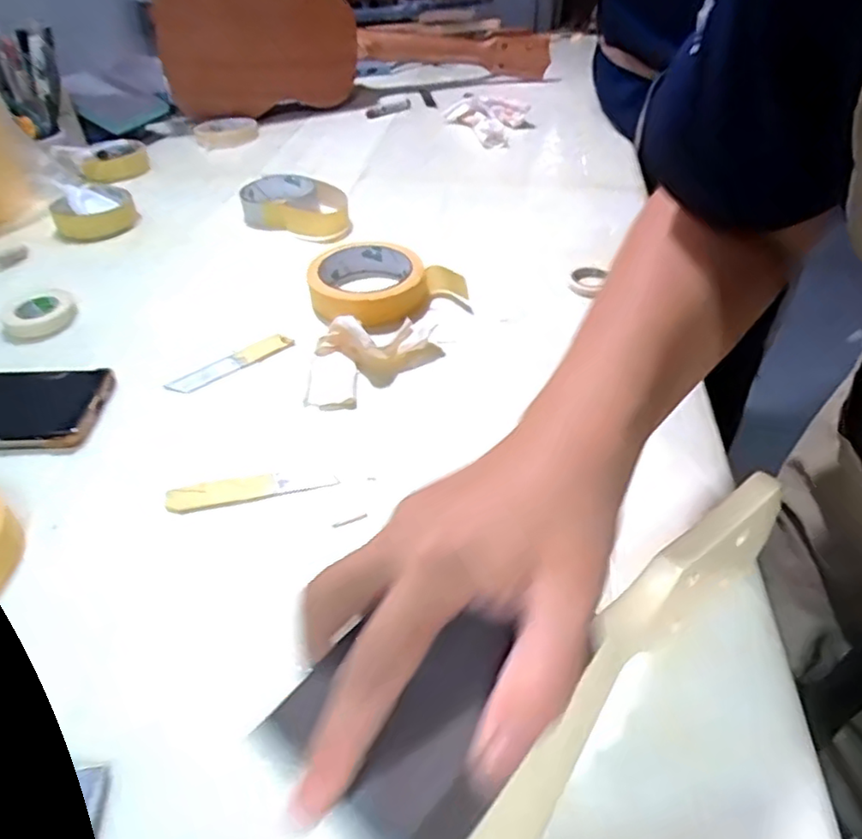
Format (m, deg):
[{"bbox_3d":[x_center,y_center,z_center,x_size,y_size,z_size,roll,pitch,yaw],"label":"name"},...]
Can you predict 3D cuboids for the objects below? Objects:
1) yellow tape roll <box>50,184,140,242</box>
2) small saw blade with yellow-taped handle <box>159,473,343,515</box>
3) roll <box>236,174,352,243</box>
[{"bbox_3d":[-0.350,-0.219,0.669,0.079,0.034,0.084,-23,46,-22],"label":"yellow tape roll"},{"bbox_3d":[-0.111,0.042,0.394,0.100,0.004,0.021,-9,43,-8],"label":"small saw blade with yellow-taped handle"},{"bbox_3d":[-0.142,-0.221,0.665,0.106,0.031,0.106,-8,43,-7],"label":"roll"}]

